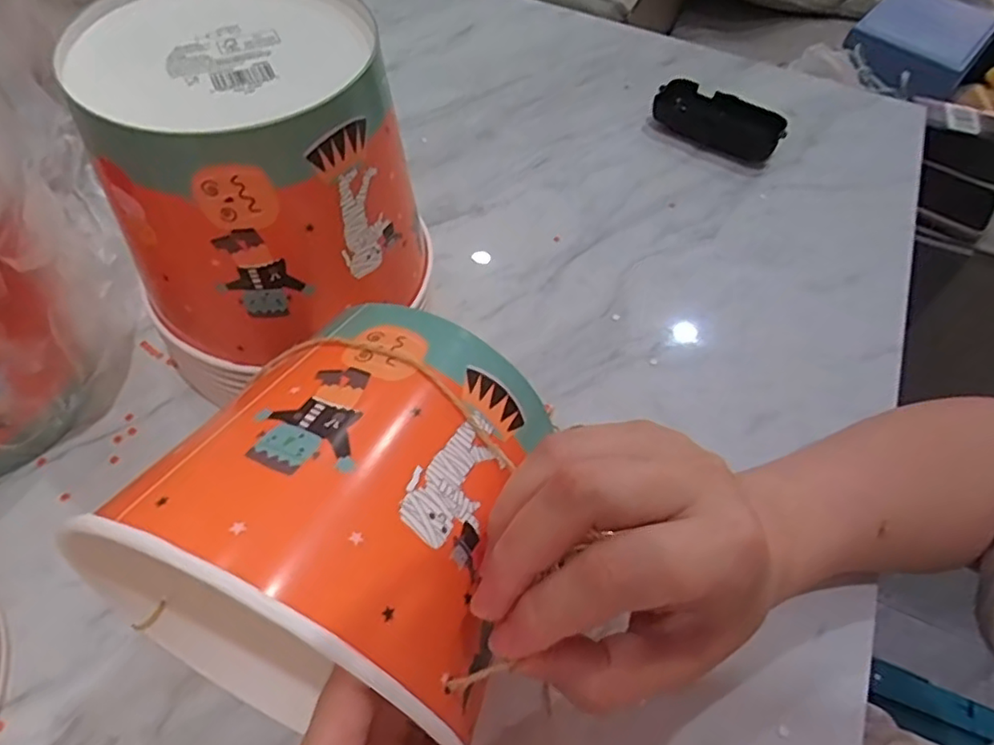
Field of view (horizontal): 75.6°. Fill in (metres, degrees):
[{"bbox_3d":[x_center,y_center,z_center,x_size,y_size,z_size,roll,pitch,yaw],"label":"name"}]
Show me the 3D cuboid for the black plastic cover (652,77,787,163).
[{"bbox_3d":[0.191,-0.219,0.556,0.108,0.028,0.045,31,59,15],"label":"black plastic cover"}]

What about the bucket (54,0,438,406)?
[{"bbox_3d":[-0.115,-0.099,0.321,0.140,0.129,0.136,-22,60,-19],"label":"bucket"}]

